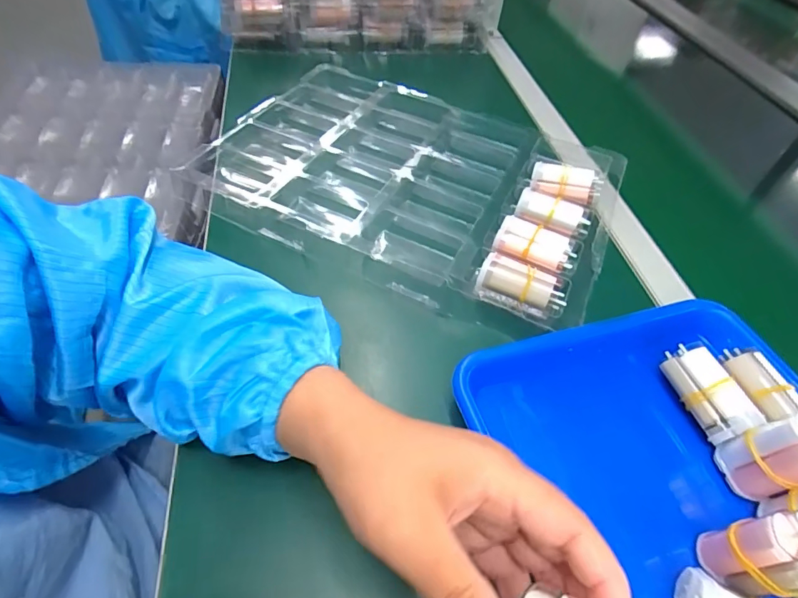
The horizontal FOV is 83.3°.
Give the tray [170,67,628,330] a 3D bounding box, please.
[{"bbox_3d":[0.011,-0.141,0.488,0.425,0.043,0.306,24,53,13],"label":"tray"}]

